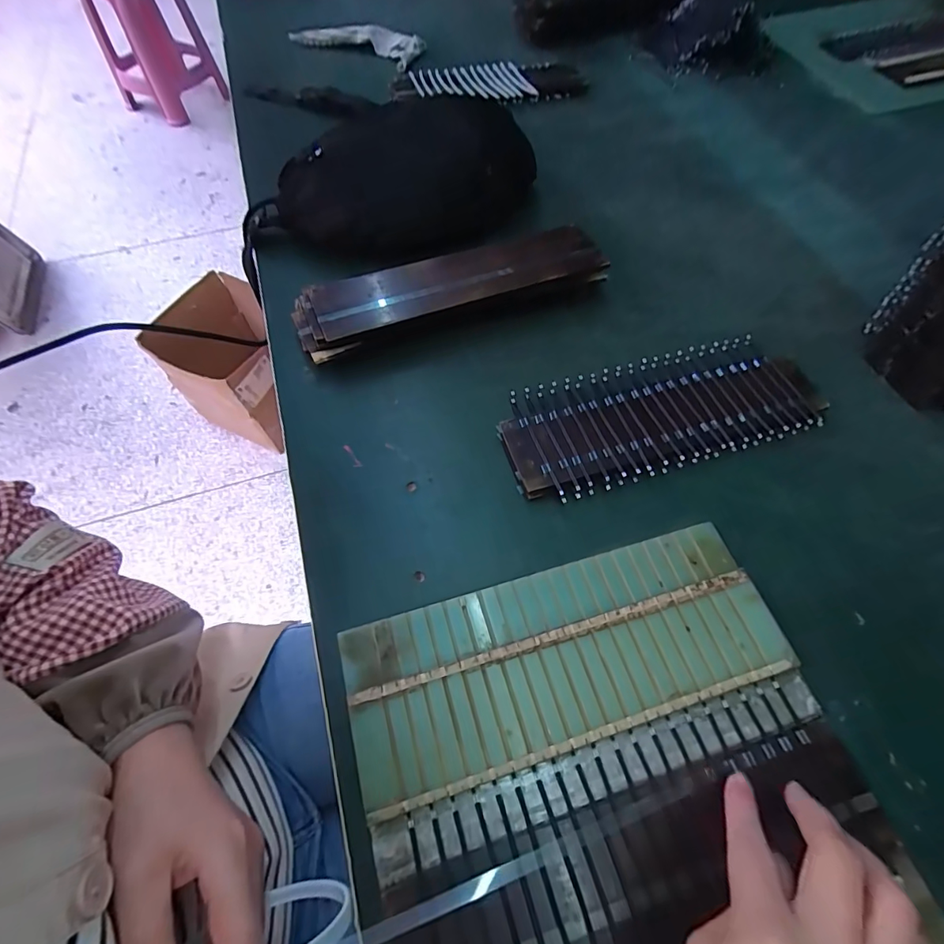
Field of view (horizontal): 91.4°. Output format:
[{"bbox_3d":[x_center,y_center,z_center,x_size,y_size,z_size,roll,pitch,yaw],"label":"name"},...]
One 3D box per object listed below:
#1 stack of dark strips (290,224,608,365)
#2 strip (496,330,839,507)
[{"bbox_3d":[-0.019,-0.167,0.427,0.283,0.035,0.078,-19,64,-10],"label":"stack of dark strips"},{"bbox_3d":[0.153,-0.051,0.380,0.265,0.013,0.106,-16,64,-9],"label":"strip"}]

